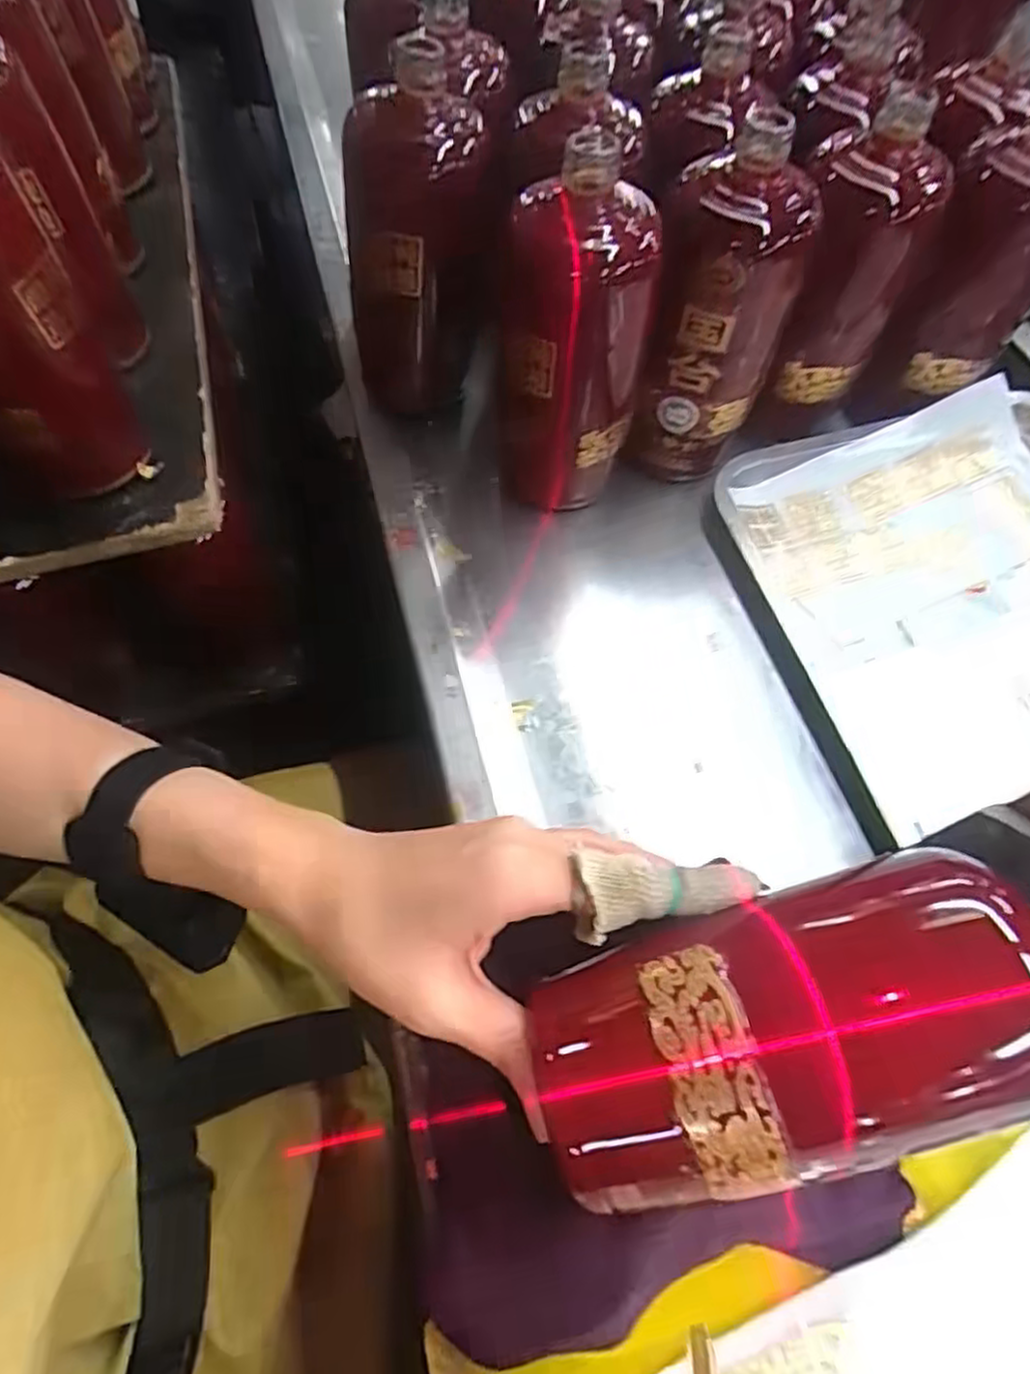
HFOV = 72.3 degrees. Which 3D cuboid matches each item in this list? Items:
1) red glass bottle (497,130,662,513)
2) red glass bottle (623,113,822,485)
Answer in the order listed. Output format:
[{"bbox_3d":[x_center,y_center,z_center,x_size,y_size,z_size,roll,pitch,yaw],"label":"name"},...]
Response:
[{"bbox_3d":[0.031,-0.187,0.394,0.081,0.179,0.085,5,61,3],"label":"red glass bottle"},{"bbox_3d":[0.116,-0.208,0.413,0.077,0.176,0.073,13,62,7],"label":"red glass bottle"}]

